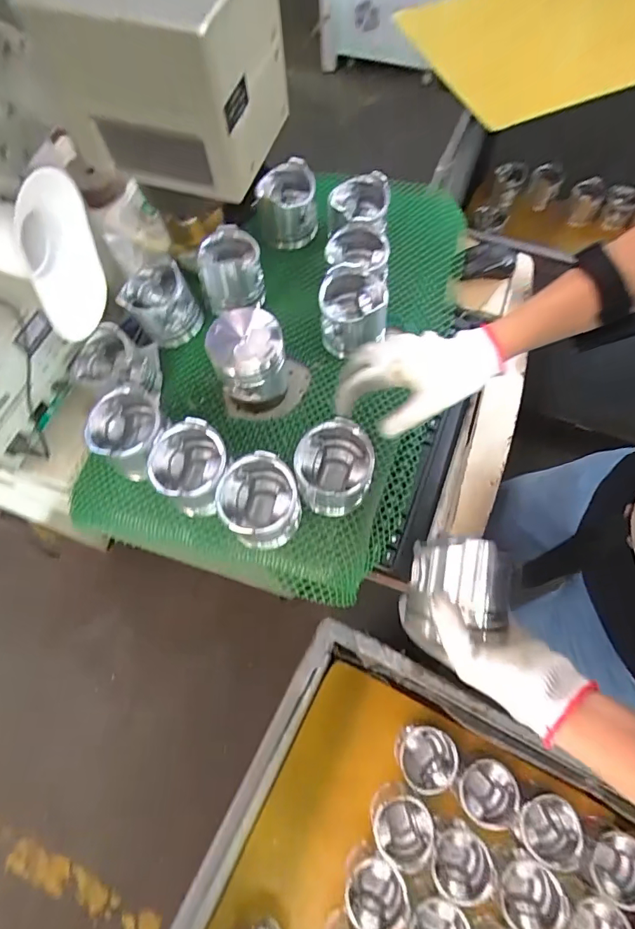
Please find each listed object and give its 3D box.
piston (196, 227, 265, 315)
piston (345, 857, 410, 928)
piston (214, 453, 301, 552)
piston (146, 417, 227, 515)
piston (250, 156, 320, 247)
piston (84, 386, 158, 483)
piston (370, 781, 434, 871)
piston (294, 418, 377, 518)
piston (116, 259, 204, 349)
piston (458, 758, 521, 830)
[{"bbox_3d":[-0.126,-0.287,0.672,0.087,0.081,0.101,-13,66,-3],"label":"piston"},{"bbox_3d":[0.086,0.638,0.687,0.086,0.084,0.085,-1,66,2],"label":"piston"},{"bbox_3d":[-0.065,0.050,0.540,0.095,0.102,0.090,-1,66,2],"label":"piston"},{"bbox_3d":[-0.150,0.003,0.549,0.087,0.088,0.091,-16,66,-4],"label":"piston"},{"bbox_3d":[-0.048,-0.413,0.737,0.093,0.100,0.093,-6,66,0],"label":"piston"},{"bbox_3d":[-0.230,-0.036,0.584,0.091,0.084,0.092,-1,66,2],"label":"piston"},{"bbox_3d":[0.131,0.562,0.720,0.089,0.079,0.090,-1,66,2],"label":"piston"},{"bbox_3d":[0.020,0.008,0.548,0.088,0.084,0.091,-1,66,2],"label":"piston"},{"bbox_3d":[-0.227,-0.234,0.667,0.093,0.089,0.088,-1,66,2],"label":"piston"},{"bbox_3d":[0.270,0.520,0.736,0.091,0.063,0.086,0,66,3],"label":"piston"}]

